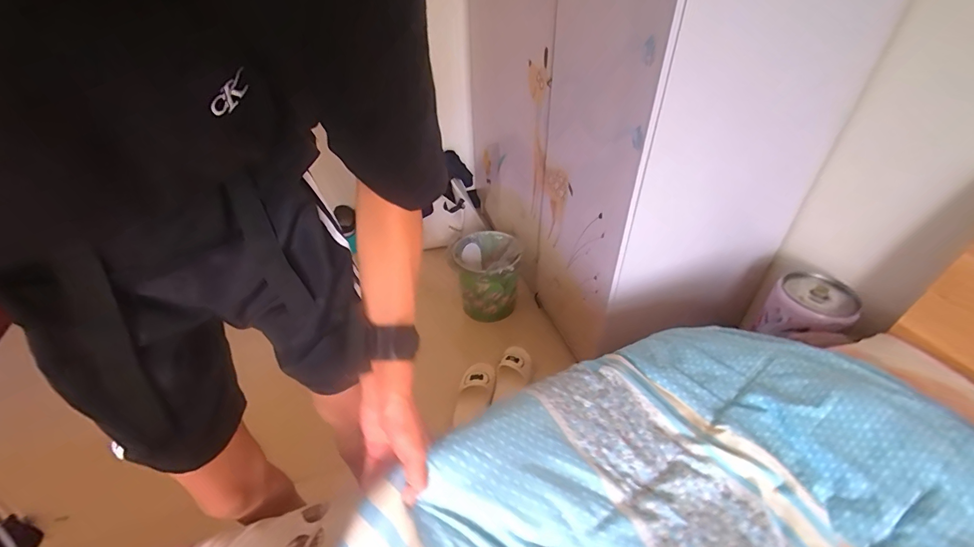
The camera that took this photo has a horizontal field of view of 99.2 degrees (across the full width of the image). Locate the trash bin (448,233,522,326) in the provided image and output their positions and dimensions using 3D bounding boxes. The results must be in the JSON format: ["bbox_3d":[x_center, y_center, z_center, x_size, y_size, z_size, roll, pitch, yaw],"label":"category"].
[{"bbox_3d":[0.017,0.016,1.464,0.205,0.289,0.275,-21,45,-27],"label":"trash bin"}]

